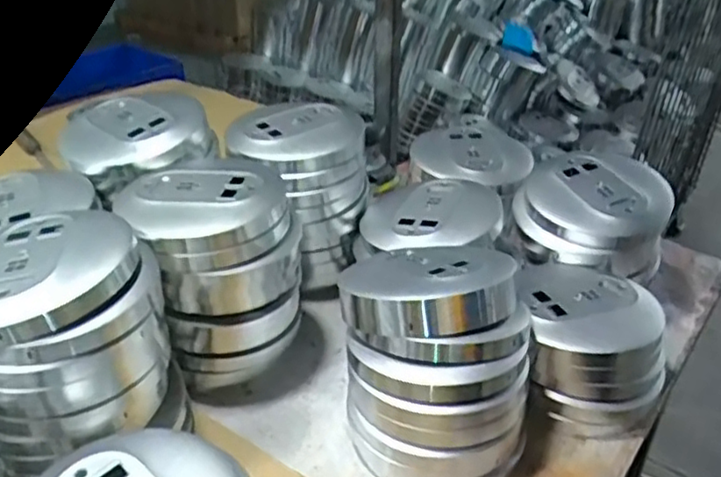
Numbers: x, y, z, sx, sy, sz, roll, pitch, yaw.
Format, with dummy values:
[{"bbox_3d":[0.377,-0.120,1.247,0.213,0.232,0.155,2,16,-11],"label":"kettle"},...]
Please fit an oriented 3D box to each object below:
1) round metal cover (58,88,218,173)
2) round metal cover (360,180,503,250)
[{"bbox_3d":[-0.215,-0.102,0.635,0.131,0.043,0.131,1,33,0],"label":"round metal cover"},{"bbox_3d":[0.063,-0.021,0.650,0.132,0.042,0.132,1,33,0],"label":"round metal cover"}]

